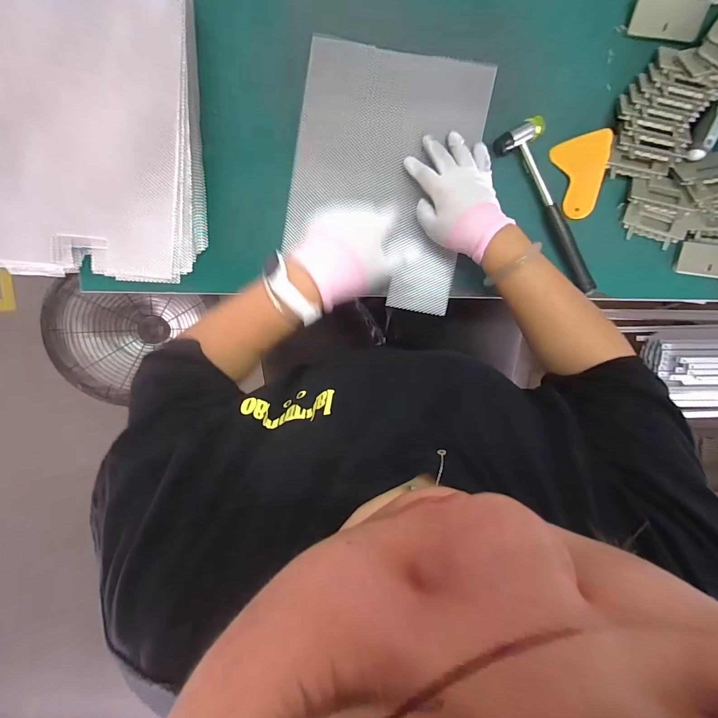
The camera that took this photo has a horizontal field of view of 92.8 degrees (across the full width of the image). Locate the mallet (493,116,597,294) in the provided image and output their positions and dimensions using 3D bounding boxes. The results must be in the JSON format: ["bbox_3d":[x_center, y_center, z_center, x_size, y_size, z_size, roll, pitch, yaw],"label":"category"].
[{"bbox_3d":[0.273,-0.207,0.470,0.060,0.031,0.239,-34,95,6],"label":"mallet"}]

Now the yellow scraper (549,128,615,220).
[{"bbox_3d":[0.307,-0.249,0.465,0.067,0.011,0.102,-9,98,27],"label":"yellow scraper"}]

